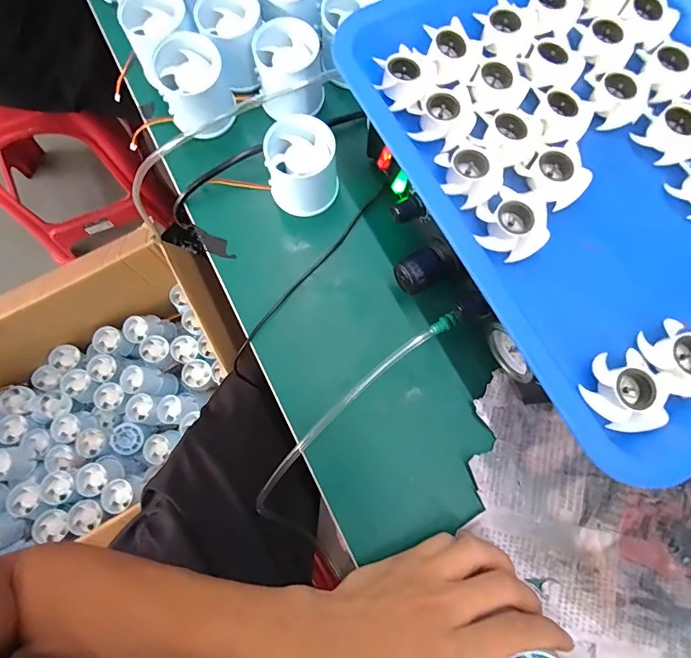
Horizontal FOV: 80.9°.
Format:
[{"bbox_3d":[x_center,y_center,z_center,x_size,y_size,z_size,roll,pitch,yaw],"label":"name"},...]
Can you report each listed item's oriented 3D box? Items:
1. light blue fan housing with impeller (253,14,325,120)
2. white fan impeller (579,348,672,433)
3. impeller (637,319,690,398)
[{"bbox_3d":[-0.045,-0.210,0.332,0.054,0.043,0.069,-7,76,-4],"label":"light blue fan housing with impeller"},{"bbox_3d":[0.157,0.036,0.226,0.041,0.015,0.037,42,78,8],"label":"white fan impeller"},{"bbox_3d":[0.194,0.017,0.231,0.039,0.017,0.041,9,75,0],"label":"impeller"}]

